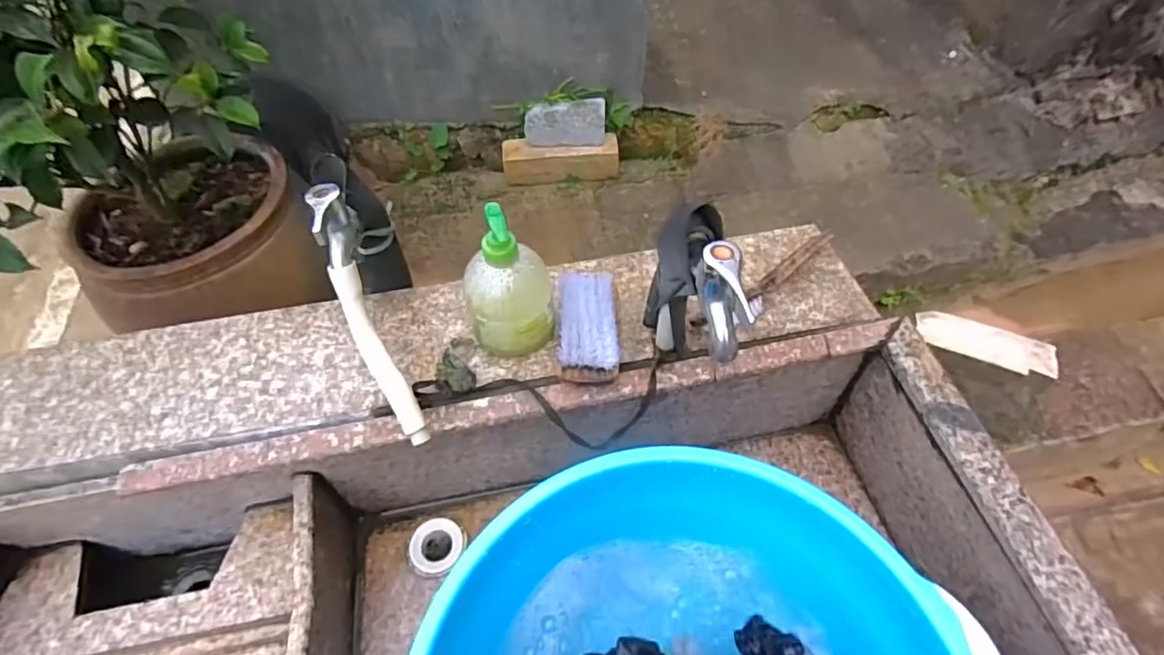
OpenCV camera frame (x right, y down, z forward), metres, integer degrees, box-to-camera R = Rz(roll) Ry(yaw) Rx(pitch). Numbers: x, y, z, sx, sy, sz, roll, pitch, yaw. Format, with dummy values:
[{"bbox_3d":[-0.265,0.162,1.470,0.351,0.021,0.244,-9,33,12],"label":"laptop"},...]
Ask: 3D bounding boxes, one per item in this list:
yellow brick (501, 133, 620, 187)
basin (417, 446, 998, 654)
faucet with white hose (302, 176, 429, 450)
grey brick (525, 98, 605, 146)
[{"bbox_3d":[-0.050,-0.392,1.377,0.264,0.079,0.080,0,54,1],"label":"yellow brick"},{"bbox_3d":[0.078,0.321,0.485,0.392,0.159,0.413,-1,54,1],"label":"basin"},{"bbox_3d":[-0.190,-0.008,0.526,0.036,0.078,0.238,-20,92,-13],"label":"faucet with white hose"},{"bbox_3d":[-0.037,-0.464,1.348,0.179,0.061,0.099,0,54,1],"label":"grey brick"}]

